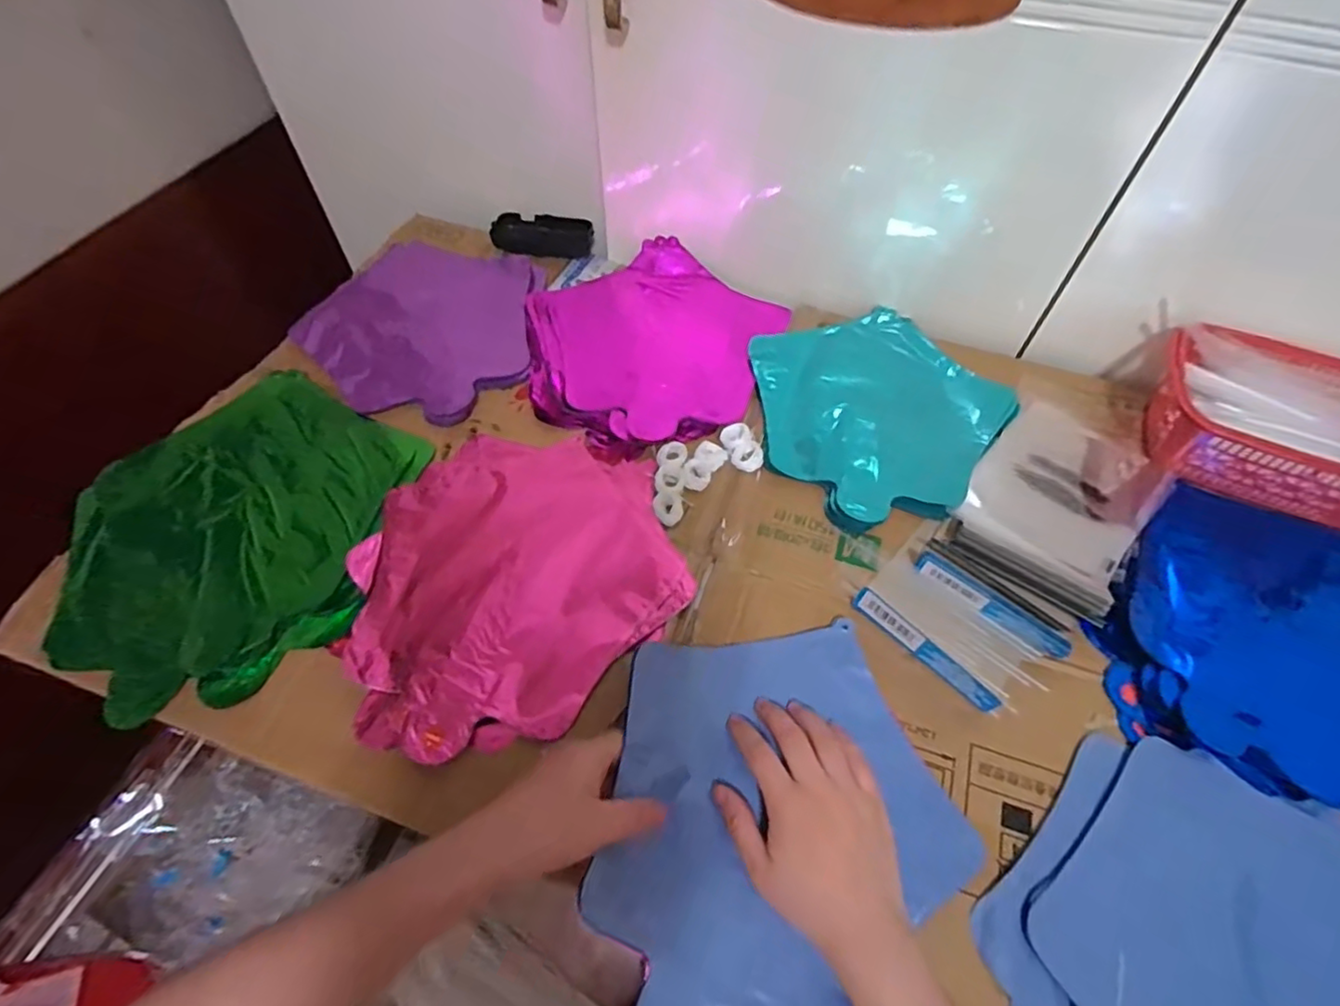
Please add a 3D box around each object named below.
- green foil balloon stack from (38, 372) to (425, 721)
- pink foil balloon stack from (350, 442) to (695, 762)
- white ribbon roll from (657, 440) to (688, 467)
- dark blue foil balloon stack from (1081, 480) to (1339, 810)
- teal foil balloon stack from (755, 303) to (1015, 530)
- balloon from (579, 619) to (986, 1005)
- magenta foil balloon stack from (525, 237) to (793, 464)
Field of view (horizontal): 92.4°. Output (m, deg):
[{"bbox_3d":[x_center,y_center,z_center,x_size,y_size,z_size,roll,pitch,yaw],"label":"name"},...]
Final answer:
[{"bbox_3d":[-0.339,0.018,0.501,0.240,0.024,0.276,8,57,3],"label":"green foil balloon stack"},{"bbox_3d":[-0.116,0.046,0.481,0.233,0.009,0.239,-17,59,-12],"label":"pink foil balloon stack"},{"bbox_3d":[0.002,-0.041,0.543,0.025,0.005,0.025,1,57,-1],"label":"white ribbon roll"},{"bbox_3d":[0.438,0.089,0.465,0.232,0.020,0.238,16,58,9],"label":"dark blue foil balloon stack"},{"bbox_3d":[0.187,-0.084,0.573,0.219,0.018,0.223,-13,58,-10],"label":"teal foil balloon stack"},{"bbox_3d":[0.065,0.195,0.398,0.226,0.030,0.224,-6,57,-6],"label":"balloon"},{"bbox_3d":[-0.027,-0.152,0.617,0.235,0.027,0.238,37,63,20],"label":"magenta foil balloon stack"}]

